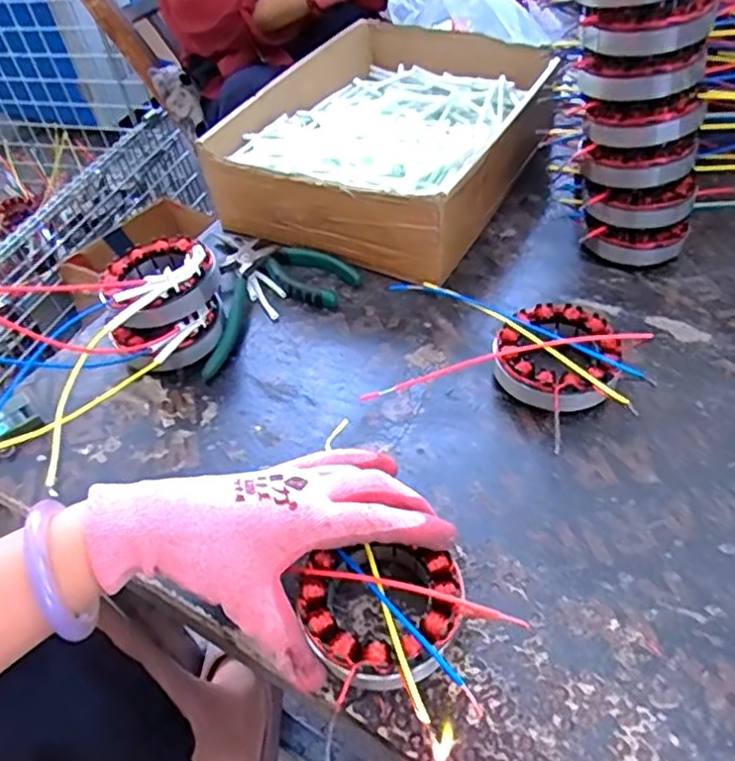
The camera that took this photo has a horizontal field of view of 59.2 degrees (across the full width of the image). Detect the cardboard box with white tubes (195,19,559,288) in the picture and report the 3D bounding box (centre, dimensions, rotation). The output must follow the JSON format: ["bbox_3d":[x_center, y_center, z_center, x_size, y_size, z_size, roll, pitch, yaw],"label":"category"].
[{"bbox_3d":[0.031,-0.242,0.648,0.244,0.095,0.327,20,52,23],"label":"cardboard box with white tubes"}]

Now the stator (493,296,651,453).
[{"bbox_3d":[0.141,-0.010,0.460,0.095,0.037,0.101,-3,47,4],"label":"stator"}]

